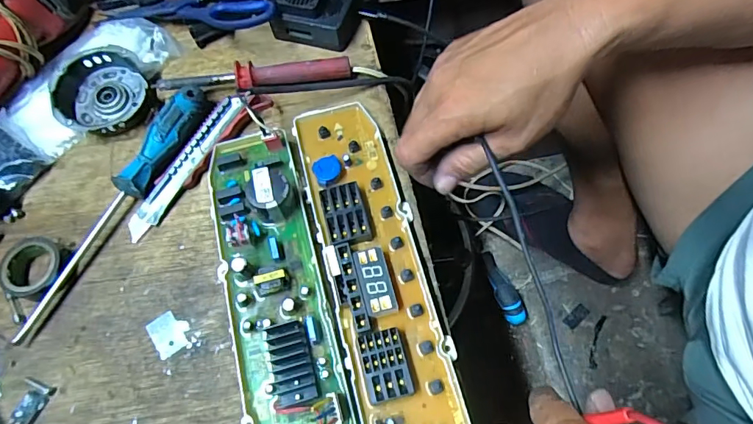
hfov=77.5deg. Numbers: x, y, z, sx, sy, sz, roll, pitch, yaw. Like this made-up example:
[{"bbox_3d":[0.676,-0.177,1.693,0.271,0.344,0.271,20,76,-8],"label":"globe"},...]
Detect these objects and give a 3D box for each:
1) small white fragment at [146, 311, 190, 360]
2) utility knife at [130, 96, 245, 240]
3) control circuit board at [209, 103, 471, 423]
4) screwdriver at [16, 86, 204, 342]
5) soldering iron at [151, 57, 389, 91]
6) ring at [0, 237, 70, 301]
[{"bbox_3d":[-0.162,0.094,0.368,0.027,0.004,0.033,-35,69,-12],"label":"small white fragment"},{"bbox_3d":[-0.169,-0.043,0.416,0.023,0.007,0.151,30,79,15],"label":"utility knife"},{"bbox_3d":[-0.032,0.069,0.347,0.147,0.033,0.339,-14,68,-8],"label":"control circuit board"},{"bbox_3d":[-0.221,-0.005,0.397,0.026,0.023,0.243,28,79,14],"label":"screwdriver"},{"bbox_3d":[-0.099,-0.125,0.440,0.209,0.023,0.023,-11,66,-1],"label":"soldering iron"},{"bbox_3d":[-0.278,0.045,0.380,0.039,0.023,0.048,26,70,14],"label":"ring"}]

